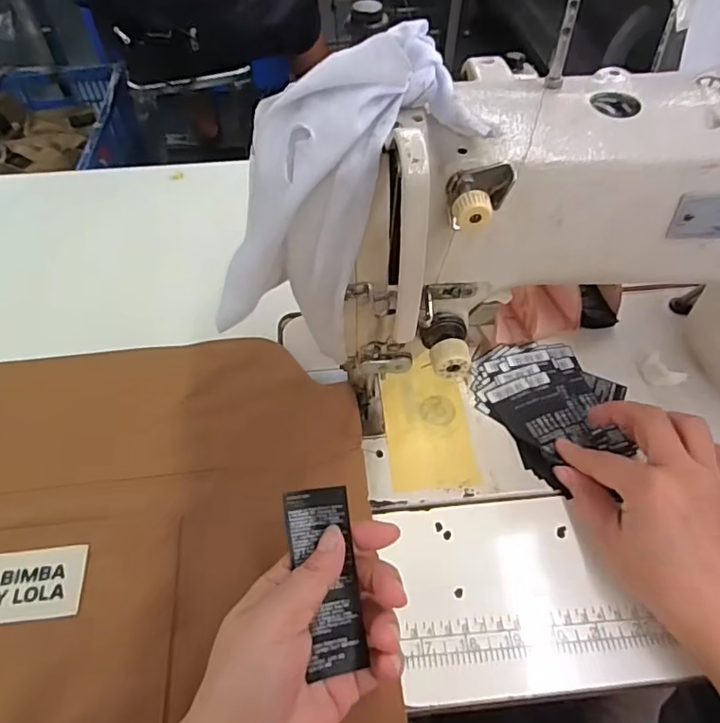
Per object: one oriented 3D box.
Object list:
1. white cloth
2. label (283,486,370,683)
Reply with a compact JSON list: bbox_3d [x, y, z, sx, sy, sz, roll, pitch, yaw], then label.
[{"bbox_3d":[-0.008,-0.070,0.257,0.120,0.138,0.047,-17,53,-12],"label":"white cloth"},{"bbox_3d":[-0.017,0.111,0.284,0.033,0.009,0.089,-9,76,-9],"label":"label"}]

